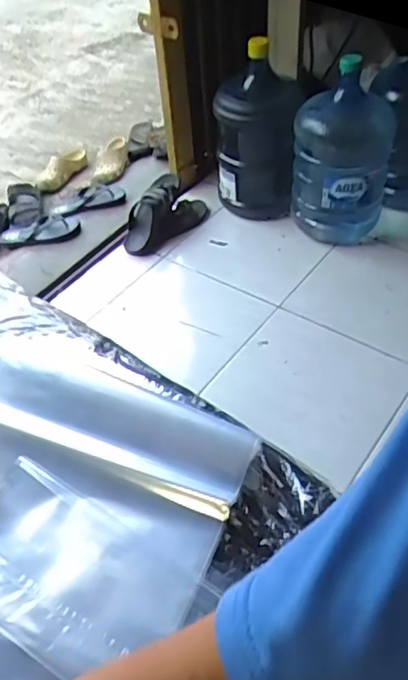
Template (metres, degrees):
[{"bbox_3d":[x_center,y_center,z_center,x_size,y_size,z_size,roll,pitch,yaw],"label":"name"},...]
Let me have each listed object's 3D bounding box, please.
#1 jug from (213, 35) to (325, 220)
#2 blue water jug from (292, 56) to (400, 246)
[{"bbox_3d":[0.167,-0.627,1.706,0.263,0.483,0.285,0,46,5],"label":"jug"},{"bbox_3d":[0.369,-0.477,1.592,0.256,0.465,0.244,4,46,9],"label":"blue water jug"}]

